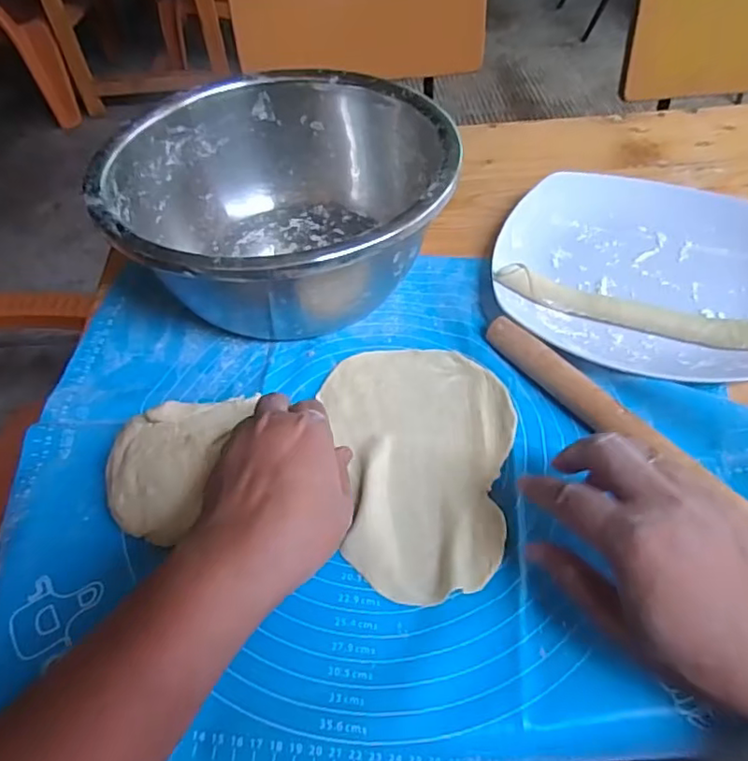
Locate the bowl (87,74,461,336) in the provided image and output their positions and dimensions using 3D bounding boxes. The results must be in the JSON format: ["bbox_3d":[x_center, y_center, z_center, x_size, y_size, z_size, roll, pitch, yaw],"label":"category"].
[{"bbox_3d":[-0.070,-0.136,0.477,0.250,0.120,0.259,-2,51,3],"label":"bowl"}]

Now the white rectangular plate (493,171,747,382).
[{"bbox_3d":[0.223,-0.096,0.481,0.230,0.023,0.225,10,53,12],"label":"white rectangular plate"}]

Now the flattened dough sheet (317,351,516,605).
[{"bbox_3d":[0.036,0.049,0.390,0.119,0.006,0.179,-10,52,-5],"label":"flattened dough sheet"}]

